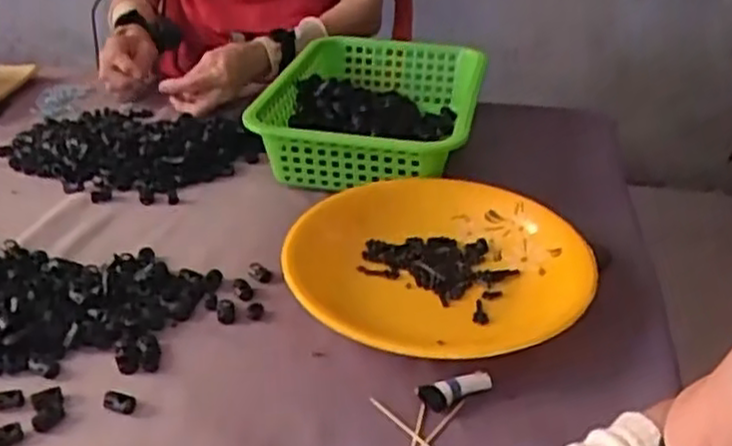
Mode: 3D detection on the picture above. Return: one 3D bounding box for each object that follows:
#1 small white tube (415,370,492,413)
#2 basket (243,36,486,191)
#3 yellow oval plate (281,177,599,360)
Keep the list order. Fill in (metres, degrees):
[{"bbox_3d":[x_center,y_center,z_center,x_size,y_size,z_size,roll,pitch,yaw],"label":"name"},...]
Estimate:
[{"bbox_3d":[0.062,0.116,0.515,0.049,0.016,0.020,-13,35,-23],"label":"small white tube"},{"bbox_3d":[0.010,-0.123,0.832,0.211,0.078,0.305,8,32,10],"label":"basket"},{"bbox_3d":[0.060,0.037,0.613,0.239,0.044,0.243,8,32,9],"label":"yellow oval plate"}]

